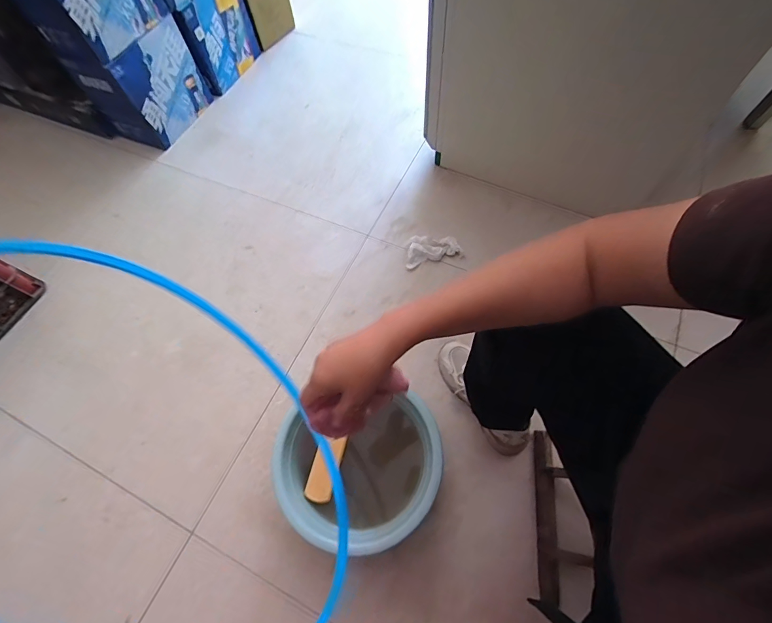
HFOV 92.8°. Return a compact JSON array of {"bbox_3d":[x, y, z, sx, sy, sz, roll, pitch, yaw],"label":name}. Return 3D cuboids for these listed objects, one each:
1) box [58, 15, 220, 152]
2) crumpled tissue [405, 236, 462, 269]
[{"bbox_3d":[-0.756,-0.730,1.162,0.178,0.258,0.293,25,70,12],"label":"box"},{"bbox_3d":[0.126,-0.163,0.988,0.143,0.032,0.088,-2,67,1],"label":"crumpled tissue"}]

